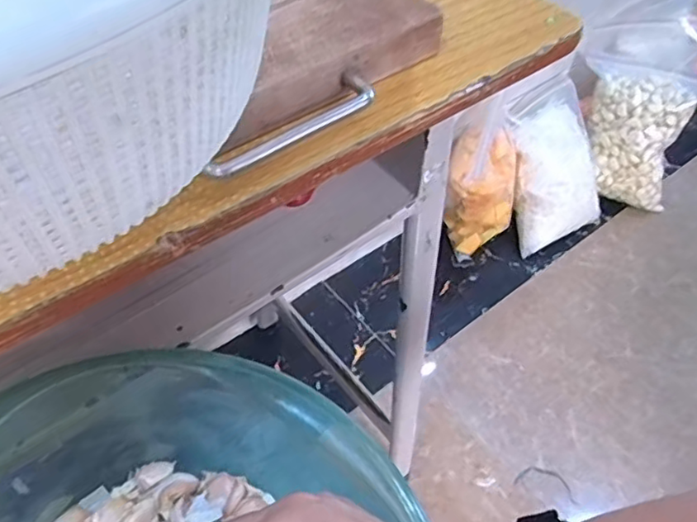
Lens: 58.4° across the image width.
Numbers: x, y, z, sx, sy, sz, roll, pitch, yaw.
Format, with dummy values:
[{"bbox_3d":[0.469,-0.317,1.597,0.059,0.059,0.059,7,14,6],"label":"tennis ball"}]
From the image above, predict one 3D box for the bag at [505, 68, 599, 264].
[{"bbox_3d":[0.395,-0.193,1.201,0.186,0.053,0.306,-15,93,-27],"label":"bag"}]

